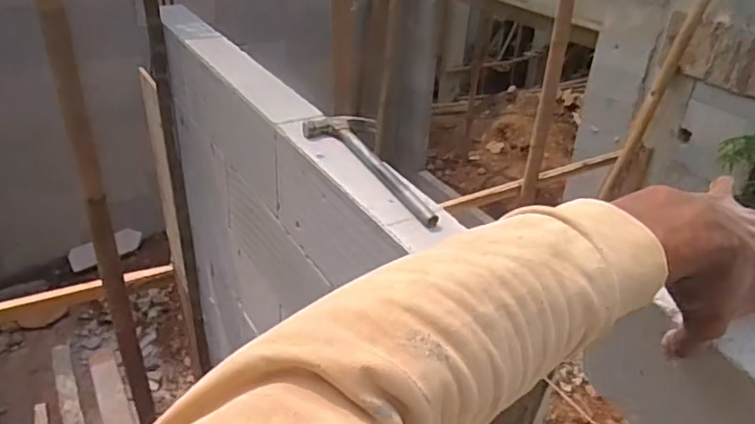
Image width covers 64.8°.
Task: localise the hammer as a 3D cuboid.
[{"bbox_3d":[-0.013,-0.072,0.905,0.117,0.025,0.327,-9,33,-19],"label":"hammer"}]

